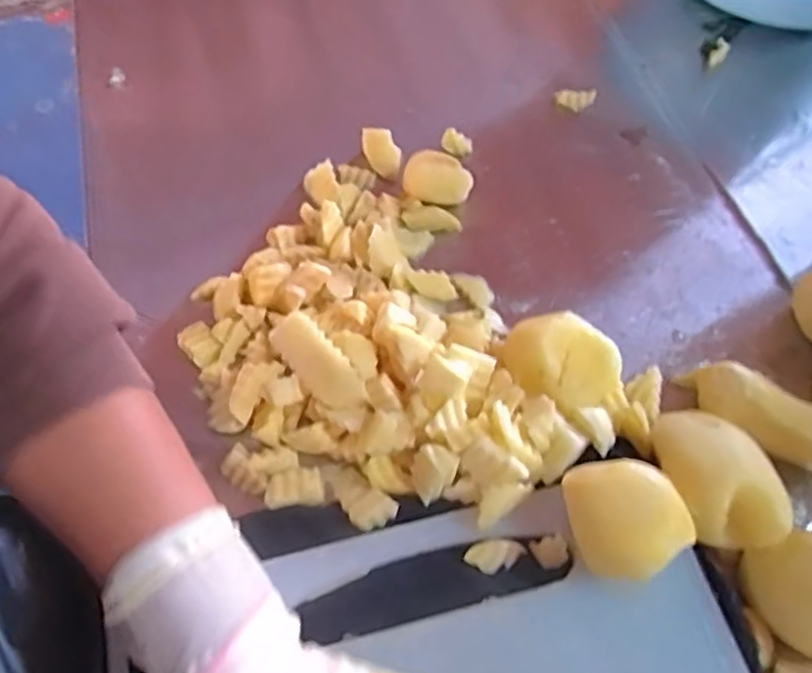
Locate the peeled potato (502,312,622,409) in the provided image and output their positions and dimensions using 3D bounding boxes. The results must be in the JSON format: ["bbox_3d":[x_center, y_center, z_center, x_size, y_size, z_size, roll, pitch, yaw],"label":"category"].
[{"bbox_3d":[0.093,0.016,0.411,0.068,0.034,0.054,19,60,9],"label":"peeled potato"}]

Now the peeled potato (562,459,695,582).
[{"bbox_3d":[0.107,0.092,0.348,0.048,0.046,0.057,-17,62,-12],"label":"peeled potato"}]

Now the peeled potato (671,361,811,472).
[{"bbox_3d":[0.211,0.047,0.398,0.100,0.039,0.033,33,63,16],"label":"peeled potato"}]

